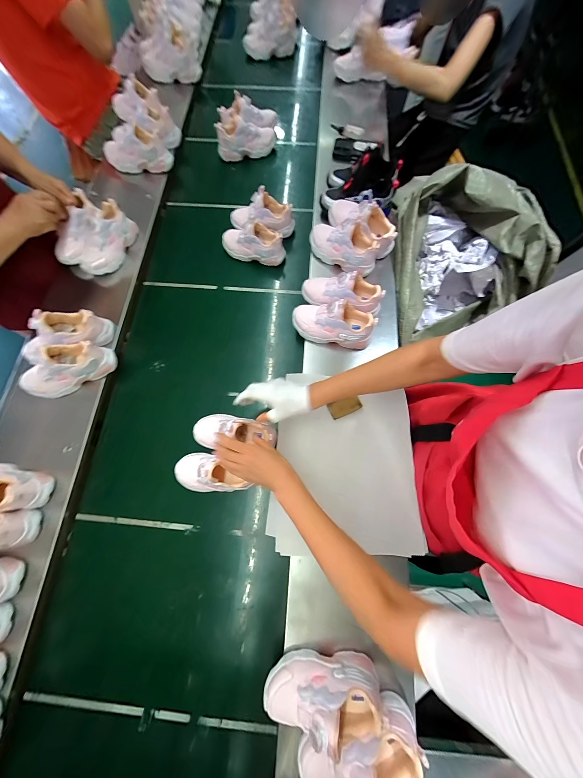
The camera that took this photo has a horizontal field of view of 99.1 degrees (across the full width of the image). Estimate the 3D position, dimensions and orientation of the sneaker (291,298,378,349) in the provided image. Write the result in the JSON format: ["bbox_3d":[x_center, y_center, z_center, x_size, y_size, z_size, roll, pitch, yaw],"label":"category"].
[{"bbox_3d":[0.102,-0.170,0.603,0.199,0.113,0.086,12,73,4],"label":"sneaker"}]

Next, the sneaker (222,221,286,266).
[{"bbox_3d":[-0.116,-0.434,0.729,0.201,0.082,0.073,11,73,3],"label":"sneaker"}]

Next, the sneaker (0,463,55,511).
[{"bbox_3d":[-0.617,0.200,0.521,0.198,0.093,0.076,9,73,3],"label":"sneaker"}]

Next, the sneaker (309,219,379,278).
[{"bbox_3d":[0.140,-0.398,0.673,0.205,0.099,0.073,32,76,9],"label":"sneaker"}]

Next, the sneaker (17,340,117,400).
[{"bbox_3d":[-0.532,-0.049,0.576,0.198,0.093,0.073,-29,75,-8],"label":"sneaker"}]

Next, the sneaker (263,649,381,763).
[{"bbox_3d":[0.052,0.508,0.403,0.192,0.101,0.076,2,73,1],"label":"sneaker"}]

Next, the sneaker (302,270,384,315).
[{"bbox_3d":[0.127,-0.244,0.618,0.201,0.098,0.084,9,73,3],"label":"sneaker"}]

